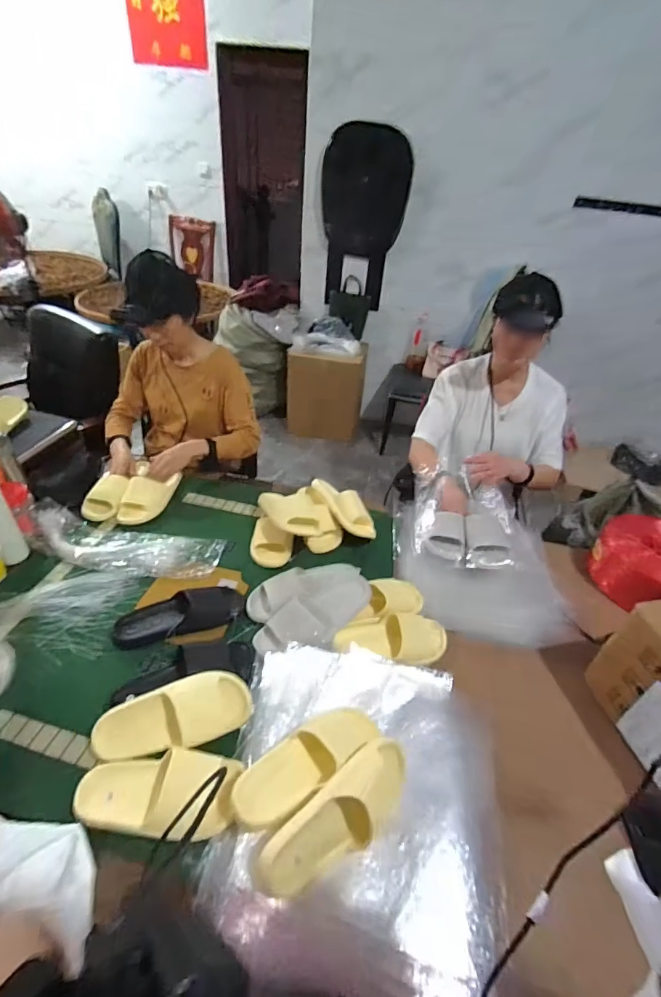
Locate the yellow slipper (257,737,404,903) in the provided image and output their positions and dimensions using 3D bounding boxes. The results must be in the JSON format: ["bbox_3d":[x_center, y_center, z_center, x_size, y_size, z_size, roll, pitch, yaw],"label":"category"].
[{"bbox_3d":[0.015,0.452,0.617,0.247,0.082,0.084,-25,49,-33],"label":"yellow slipper"}]

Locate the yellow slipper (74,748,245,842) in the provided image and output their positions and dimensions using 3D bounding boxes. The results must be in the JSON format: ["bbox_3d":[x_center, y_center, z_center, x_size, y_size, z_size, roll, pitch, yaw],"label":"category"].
[{"bbox_3d":[-0.258,0.447,0.654,0.249,0.076,0.105,6,39,-1],"label":"yellow slipper"}]

